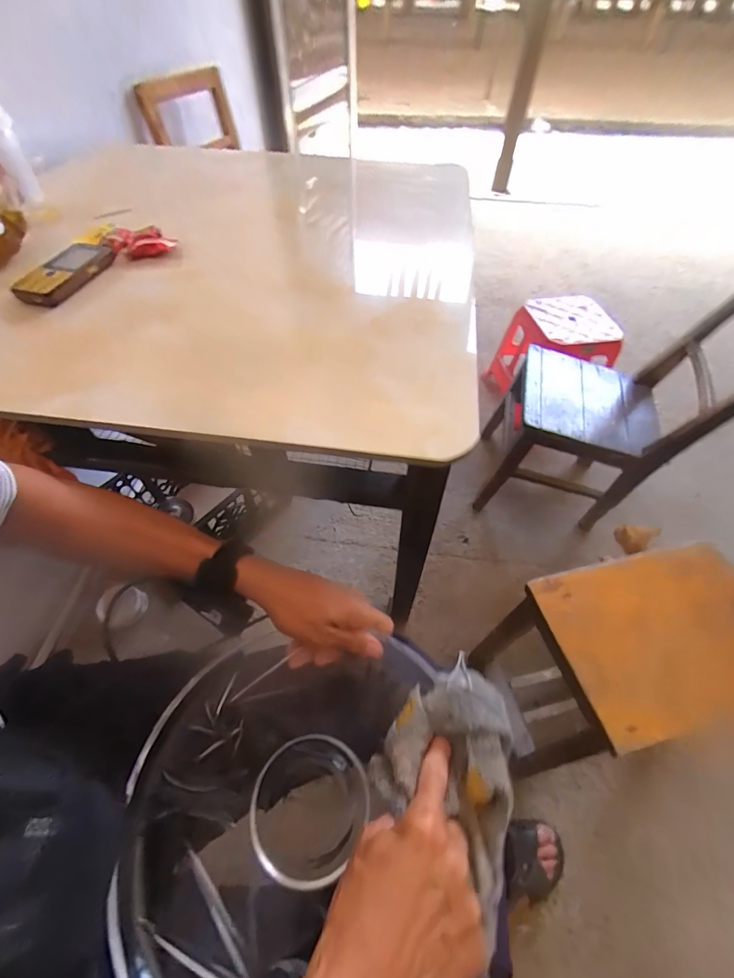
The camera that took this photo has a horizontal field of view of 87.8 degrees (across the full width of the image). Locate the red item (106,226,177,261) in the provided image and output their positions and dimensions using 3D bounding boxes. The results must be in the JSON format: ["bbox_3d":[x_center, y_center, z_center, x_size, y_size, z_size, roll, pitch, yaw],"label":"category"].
[{"bbox_3d":[-0.314,-0.348,0.540,0.083,0.025,0.063,-12,56,-9],"label":"red item"}]

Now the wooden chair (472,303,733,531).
[{"bbox_3d":[0.571,-0.200,0.920,0.447,0.561,0.317,10,56,6],"label":"wooden chair"}]

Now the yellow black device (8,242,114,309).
[{"bbox_3d":[-0.375,-0.270,0.476,0.043,0.028,0.122,20,57,13],"label":"yellow black device"}]

